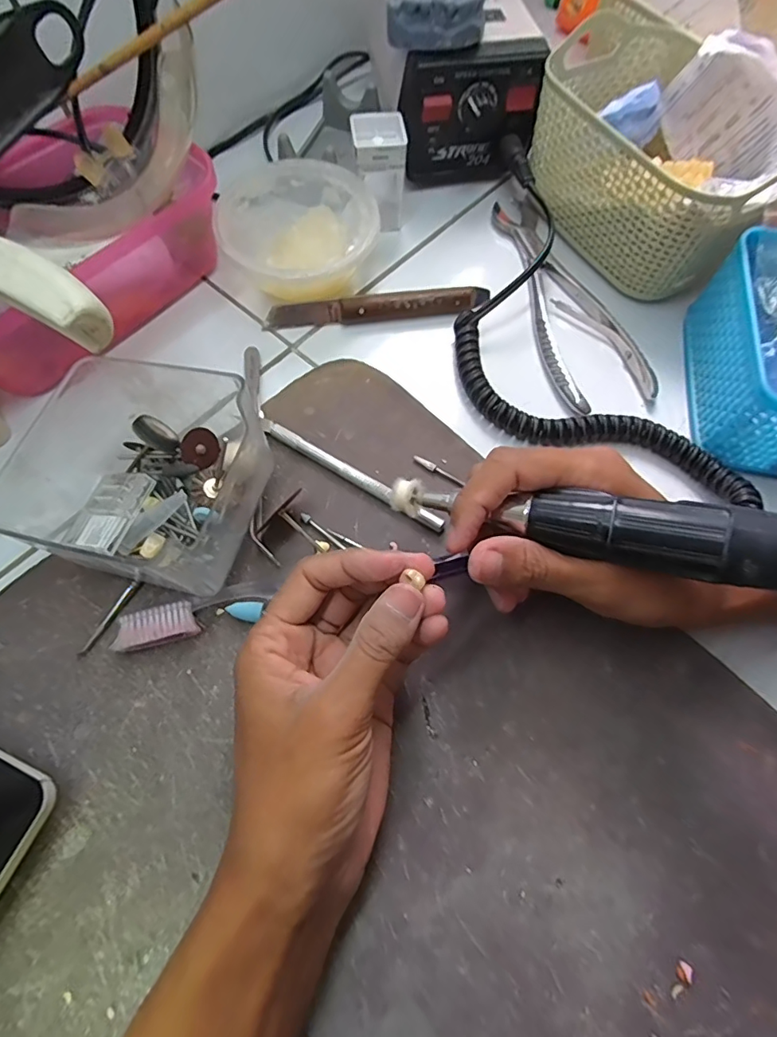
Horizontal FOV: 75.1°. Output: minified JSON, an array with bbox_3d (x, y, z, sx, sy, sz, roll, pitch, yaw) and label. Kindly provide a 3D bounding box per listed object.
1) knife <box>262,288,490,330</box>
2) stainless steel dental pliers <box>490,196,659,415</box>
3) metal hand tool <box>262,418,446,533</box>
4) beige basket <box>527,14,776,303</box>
[{"bbox_3d":[-0.007,-0.140,0.337,0.147,0.012,0.015,-6,68,-5],"label":"knife"},{"bbox_3d":[0.114,-0.154,0.347,0.063,0.006,0.186,-17,70,-10],"label":"stainless steel dental pliers"},{"bbox_3d":[-0.022,-0.026,0.290,0.122,0.009,0.009,31,69,9],"label":"metal hand tool"},{"bbox_3d":[0.182,-0.246,0.349,0.123,0.090,0.173,-30,72,-14],"label":"beige basket"}]

